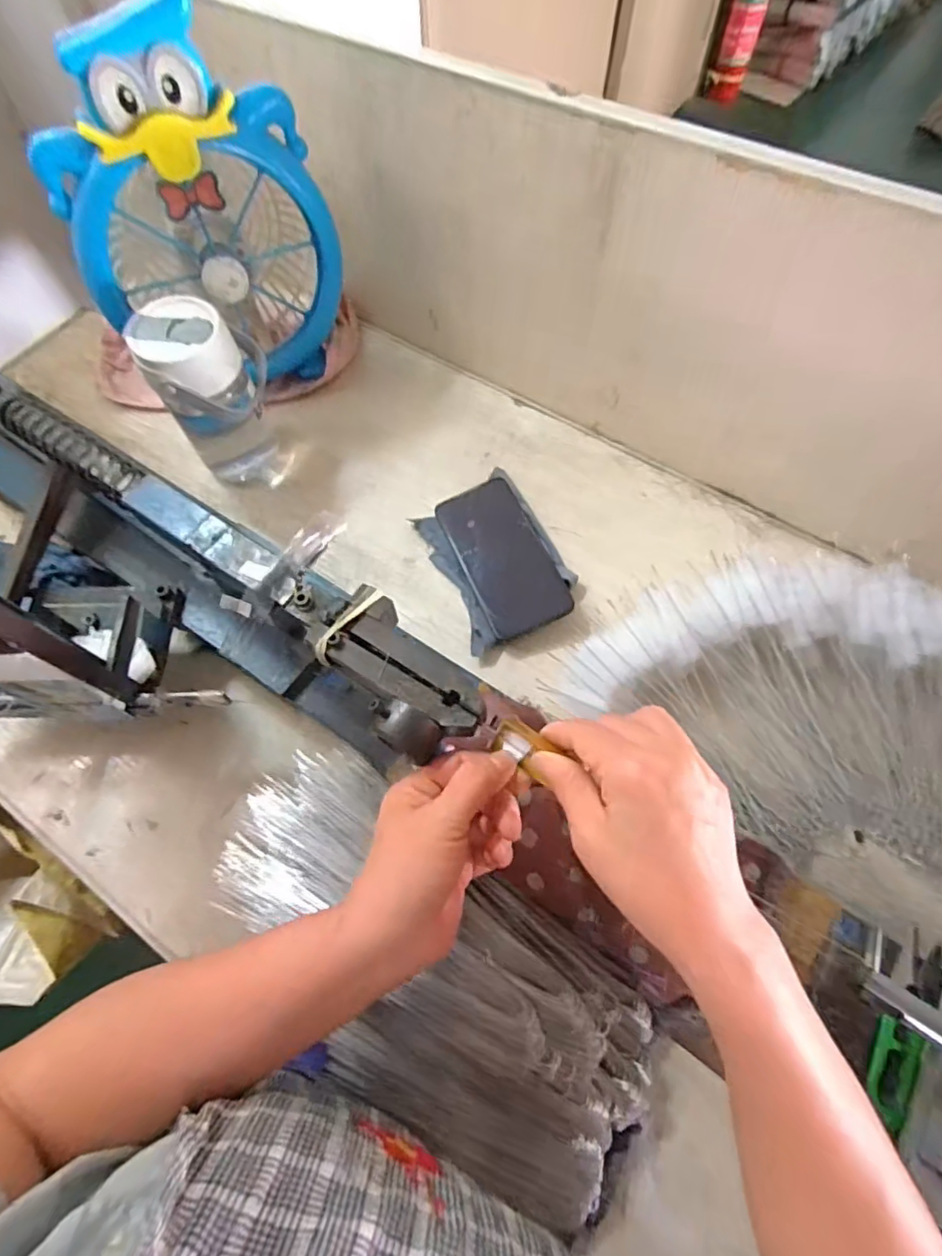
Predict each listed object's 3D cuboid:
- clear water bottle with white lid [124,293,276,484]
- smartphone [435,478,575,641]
[{"bbox_3d":[-0.234,-0.216,0.547,0.096,0.156,0.075,-27,68,-11],"label":"clear water bottle with white lid"},{"bbox_3d":[0.028,-0.068,0.541,0.076,0.007,0.154,-27,69,5],"label":"smartphone"}]

